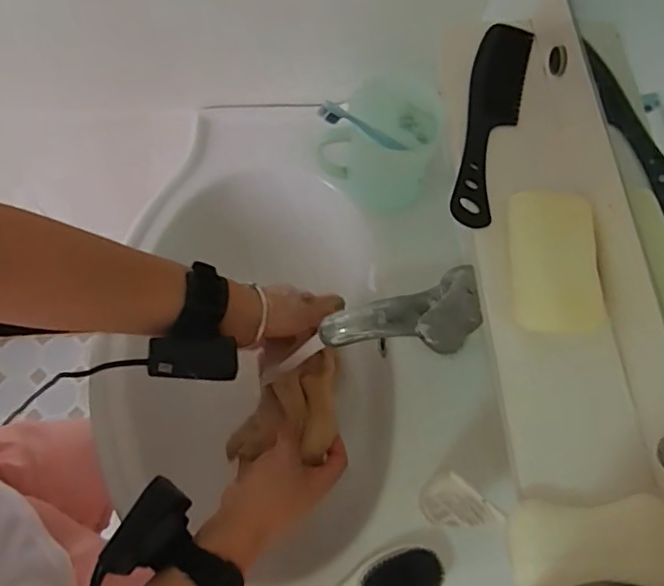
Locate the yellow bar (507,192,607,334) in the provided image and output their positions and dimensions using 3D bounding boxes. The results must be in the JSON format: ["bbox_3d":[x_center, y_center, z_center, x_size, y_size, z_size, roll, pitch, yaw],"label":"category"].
[{"bbox_3d":[0.141,-0.021,0.366,0.051,0.018,0.092,-1,69,-3],"label":"yellow bar"}]

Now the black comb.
[{"bbox_3d":[0.114,-0.126,0.417,0.037,0.006,0.176,15,69,4],"label":"black comb"}]

